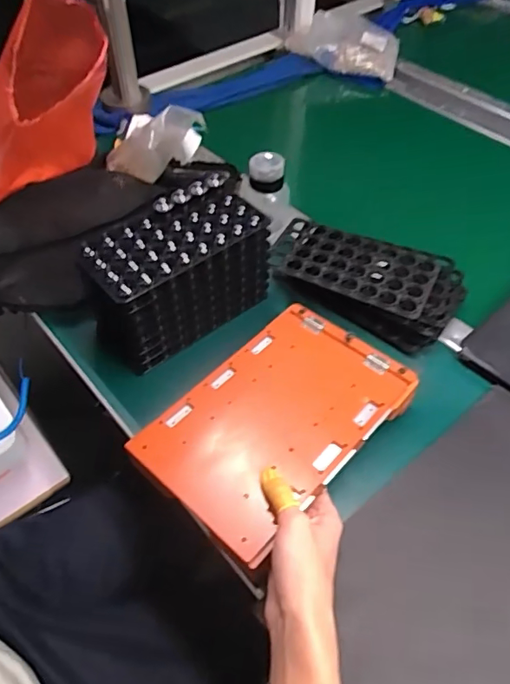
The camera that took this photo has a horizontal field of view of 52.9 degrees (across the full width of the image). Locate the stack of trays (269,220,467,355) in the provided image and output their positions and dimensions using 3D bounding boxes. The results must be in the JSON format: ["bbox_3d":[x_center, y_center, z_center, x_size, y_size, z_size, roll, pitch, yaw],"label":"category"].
[{"bbox_3d":[0.135,-0.078,0.642,0.227,0.055,0.121,23,56,18],"label":"stack of trays"}]

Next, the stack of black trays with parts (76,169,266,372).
[{"bbox_3d":[-0.090,-0.076,0.589,0.203,0.138,0.099,-35,59,-23],"label":"stack of black trays with parts"}]

